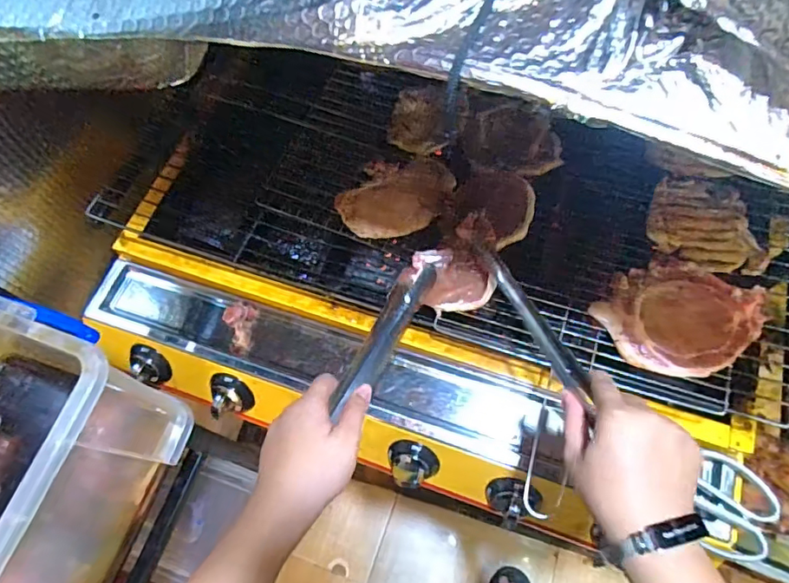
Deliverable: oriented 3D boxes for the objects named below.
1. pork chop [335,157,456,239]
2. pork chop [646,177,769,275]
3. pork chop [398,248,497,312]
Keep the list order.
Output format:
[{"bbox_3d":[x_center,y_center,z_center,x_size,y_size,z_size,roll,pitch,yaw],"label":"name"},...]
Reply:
[{"bbox_3d":[0.003,-0.114,0.626,0.138,0.011,0.107,-9,65,-2],"label":"pork chop"},{"bbox_3d":[0.336,-0.073,0.569,0.105,0.013,0.110,1,65,3],"label":"pork chop"},{"bbox_3d":[0.058,-0.017,0.567,0.097,0.029,0.067,8,65,6],"label":"pork chop"}]

